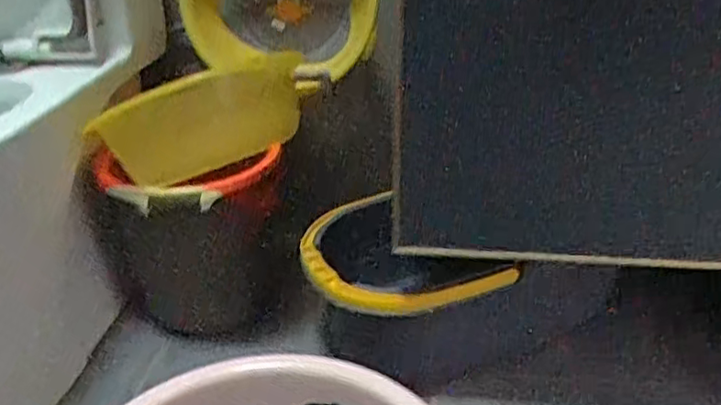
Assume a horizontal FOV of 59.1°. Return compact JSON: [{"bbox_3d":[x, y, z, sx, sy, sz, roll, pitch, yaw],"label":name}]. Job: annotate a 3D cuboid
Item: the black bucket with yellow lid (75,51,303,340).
[{"bbox_3d":[-0.229,0.007,0.913,0.277,0.342,0.218,1,29,3],"label":"black bucket with yellow lid"}]

